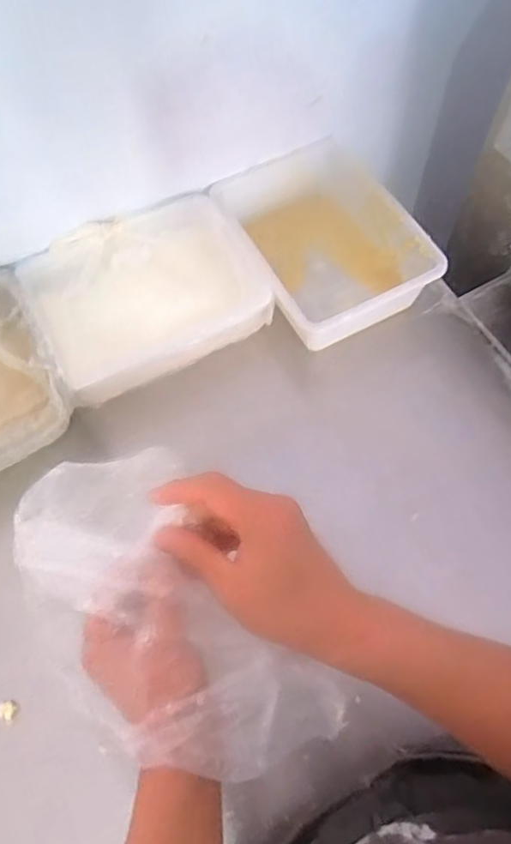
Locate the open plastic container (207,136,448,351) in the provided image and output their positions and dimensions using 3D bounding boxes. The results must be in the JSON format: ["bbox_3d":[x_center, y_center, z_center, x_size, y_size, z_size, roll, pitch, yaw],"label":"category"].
[{"bbox_3d":[0.097,-0.271,0.869,0.232,0.082,0.304,-28,73,-11],"label":"open plastic container"}]

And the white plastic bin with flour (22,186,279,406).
[{"bbox_3d":[-0.150,-0.181,0.837,0.310,0.082,0.226,-24,65,-9],"label":"white plastic bin with flour"}]

